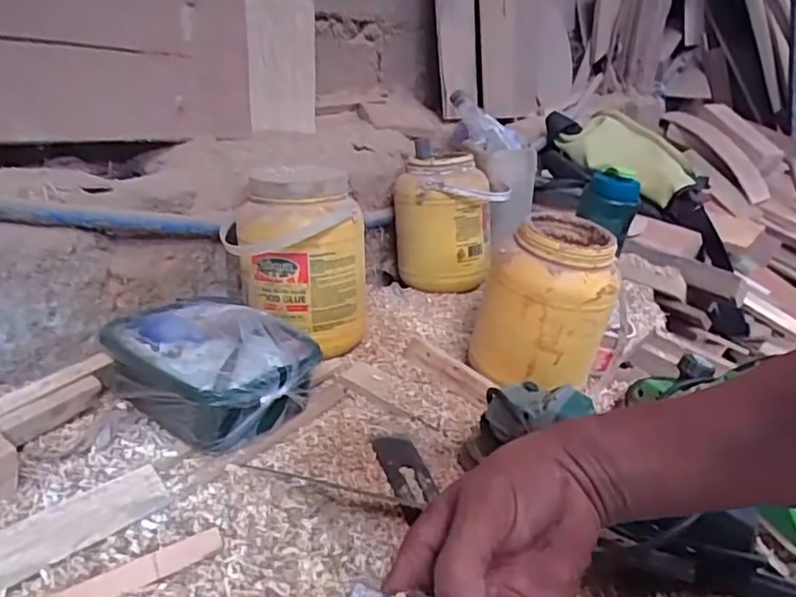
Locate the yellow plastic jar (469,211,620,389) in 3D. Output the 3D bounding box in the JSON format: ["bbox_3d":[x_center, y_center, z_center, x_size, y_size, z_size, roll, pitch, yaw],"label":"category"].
[{"bbox_3d":[0.196,0.001,0.794,0.145,0.176,0.154,15,26,23],"label":"yellow plastic jar"}]

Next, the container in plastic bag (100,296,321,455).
[{"bbox_3d":[-0.197,0.068,0.660,0.194,0.075,0.160,17,27,28],"label":"container in plastic bag"}]

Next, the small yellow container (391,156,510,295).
[{"bbox_3d":[0.078,-0.125,1.061,0.161,0.216,0.136,1,24,-6],"label":"small yellow container"}]

